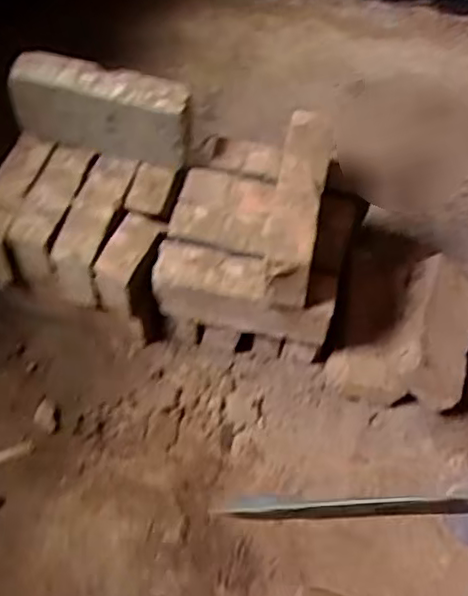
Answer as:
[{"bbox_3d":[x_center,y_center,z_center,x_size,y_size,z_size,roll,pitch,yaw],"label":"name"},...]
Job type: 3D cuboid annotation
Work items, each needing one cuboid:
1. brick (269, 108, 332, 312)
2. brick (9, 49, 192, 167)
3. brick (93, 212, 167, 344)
[{"bbox_3d":[0.079,-0.113,0.833,0.061,0.114,0.243,12,58,3],"label":"brick"},{"bbox_3d":[-0.176,-0.246,0.885,0.235,0.119,0.065,10,58,2],"label":"brick"},{"bbox_3d":[-0.144,-0.025,0.940,0.054,0.176,0.109,23,59,10],"label":"brick"}]

